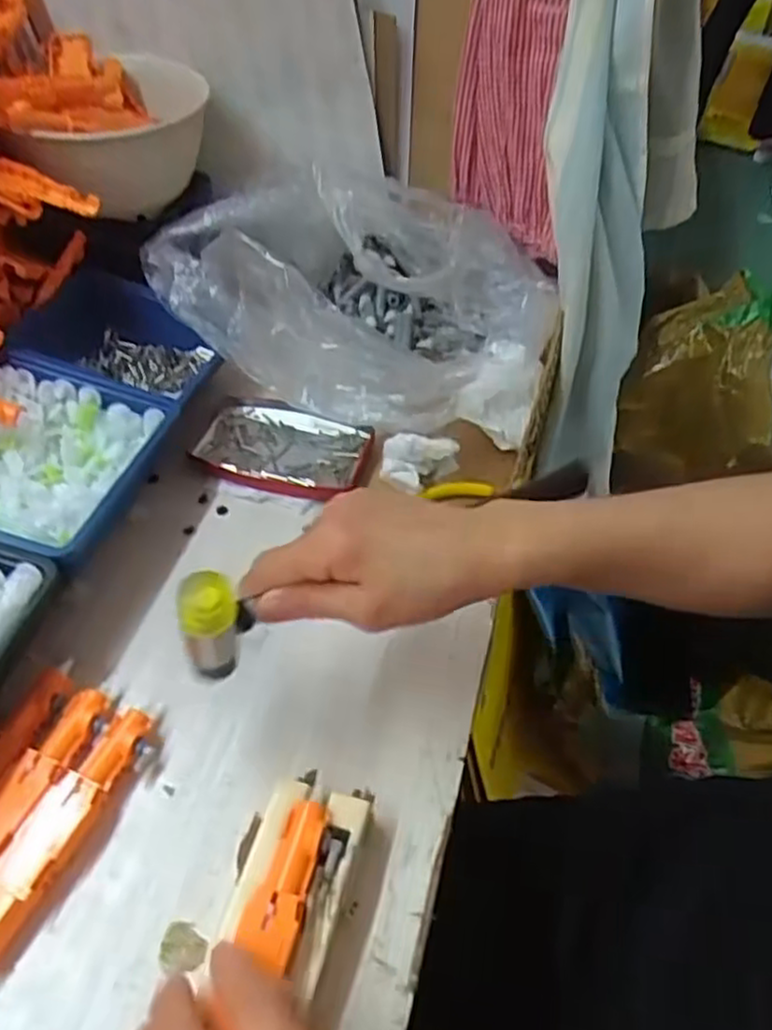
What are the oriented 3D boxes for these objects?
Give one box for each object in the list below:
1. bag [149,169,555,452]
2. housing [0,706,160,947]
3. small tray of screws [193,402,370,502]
[{"bbox_3d":[-0.030,-0.164,0.554,0.302,0.115,0.209,9,47,6],"label":"bag"},{"bbox_3d":[-0.151,0.146,0.339,0.028,0.020,0.120,21,49,16],"label":"housing"},{"bbox_3d":[-0.076,-0.048,0.522,0.121,0.013,0.080,13,47,9],"label":"small tray of screws"}]

